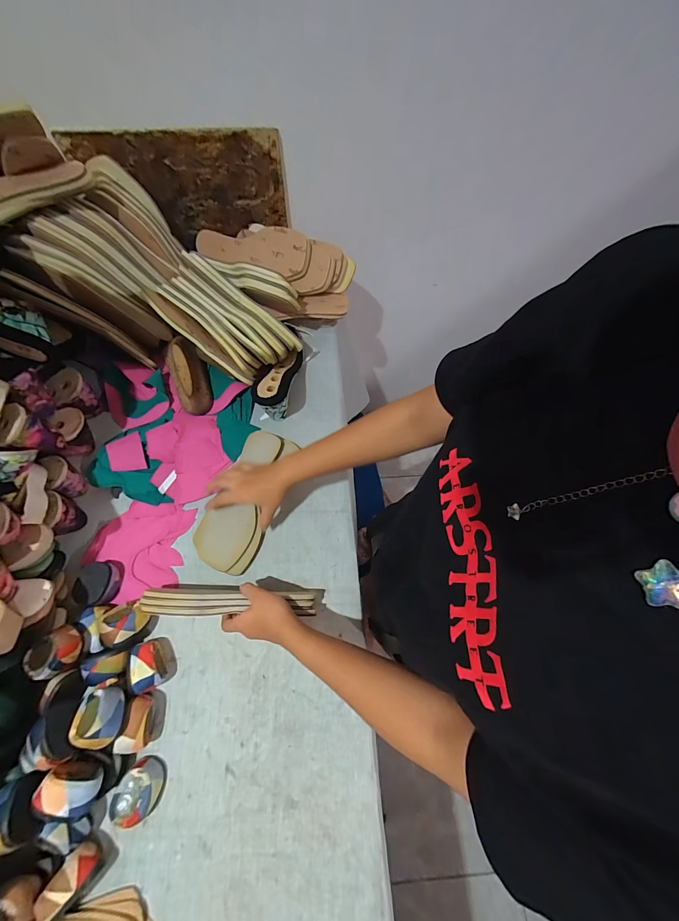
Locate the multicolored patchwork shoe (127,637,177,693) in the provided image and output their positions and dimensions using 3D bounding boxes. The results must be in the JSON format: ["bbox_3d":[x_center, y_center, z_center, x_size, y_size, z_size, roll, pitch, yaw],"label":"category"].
[{"bbox_3d":[-0.272,0.293,0.481,0.045,0.053,0.065,-11,67,-3],"label":"multicolored patchwork shoe"}]

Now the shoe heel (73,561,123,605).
[{"bbox_3d":[-0.377,0.189,0.518,0.059,0.037,0.064,-1,67,1],"label":"shoe heel"}]

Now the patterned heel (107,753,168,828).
[{"bbox_3d":[-0.260,0.423,0.427,0.050,0.051,0.054,-1,67,1],"label":"patterned heel"}]

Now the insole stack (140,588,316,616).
[{"bbox_3d":[-0.158,0.209,0.493,0.235,0.088,0.034,3,67,-4],"label":"insole stack"}]

